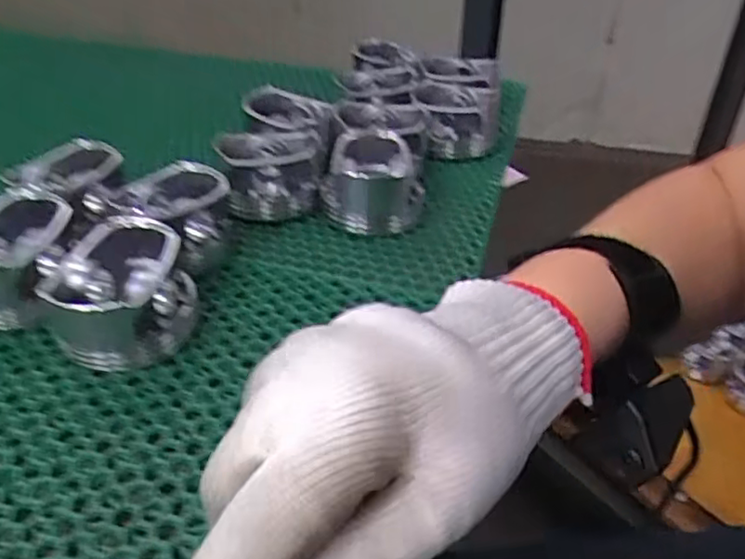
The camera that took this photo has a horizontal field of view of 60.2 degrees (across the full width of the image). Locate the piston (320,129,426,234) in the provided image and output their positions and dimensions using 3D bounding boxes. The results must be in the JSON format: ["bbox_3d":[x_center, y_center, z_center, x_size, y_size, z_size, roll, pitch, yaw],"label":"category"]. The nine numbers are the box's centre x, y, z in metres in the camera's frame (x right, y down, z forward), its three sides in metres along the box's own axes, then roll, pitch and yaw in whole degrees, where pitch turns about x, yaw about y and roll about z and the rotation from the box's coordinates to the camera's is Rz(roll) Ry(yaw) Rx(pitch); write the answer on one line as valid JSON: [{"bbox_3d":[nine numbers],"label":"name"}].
[{"bbox_3d":[0.000,-0.071,0.479,0.073,0.052,0.079,3,36,0],"label":"piston"}]

